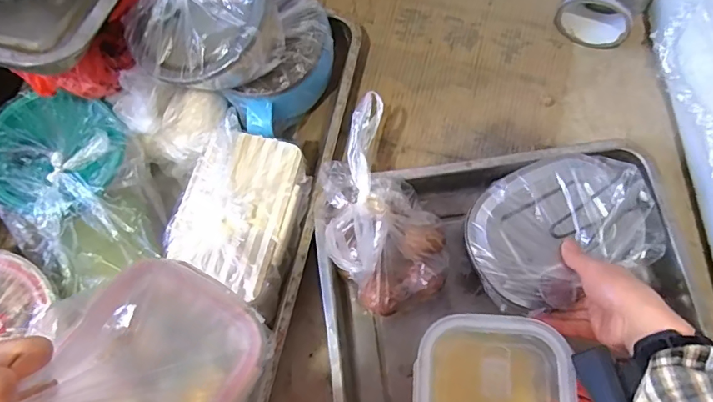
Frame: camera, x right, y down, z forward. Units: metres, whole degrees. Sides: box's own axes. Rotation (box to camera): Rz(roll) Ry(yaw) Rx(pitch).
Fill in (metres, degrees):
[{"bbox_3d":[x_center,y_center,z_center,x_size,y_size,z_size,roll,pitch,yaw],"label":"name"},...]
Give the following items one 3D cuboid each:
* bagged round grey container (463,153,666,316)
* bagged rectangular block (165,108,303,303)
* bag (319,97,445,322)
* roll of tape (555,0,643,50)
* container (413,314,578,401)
[{"bbox_3d":[0.215,0.033,0.489,0.189,0.052,0.149,-19,69,-6],"label":"bagged round grey container"},{"bbox_3d":[-0.127,0.003,0.497,0.120,0.036,0.167,16,69,8],"label":"bagged rectangular block"},{"bbox_3d":[0.022,0.019,0.475,0.124,0.133,0.176,-33,71,-11],"label":"bag"},{"bbox_3d":[0.314,-0.249,0.599,0.097,0.075,0.064,17,69,8],"label":"roll of tape"},{"bbox_3d":[0.120,0.173,0.408,0.133,0.048,0.134,2,68,2],"label":"container"}]

